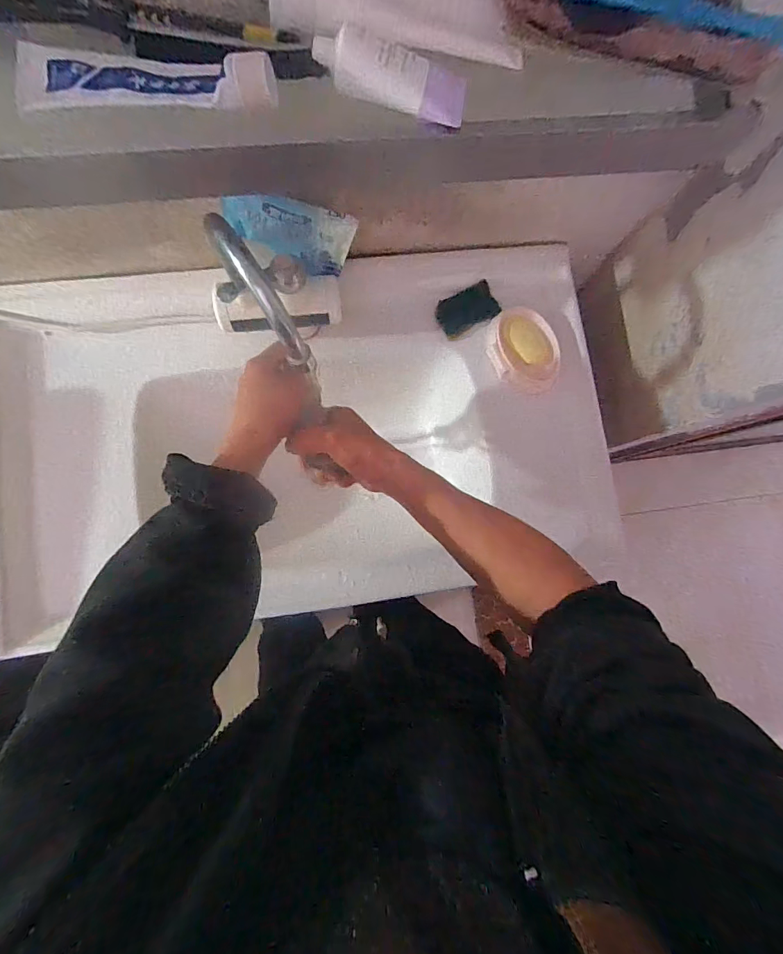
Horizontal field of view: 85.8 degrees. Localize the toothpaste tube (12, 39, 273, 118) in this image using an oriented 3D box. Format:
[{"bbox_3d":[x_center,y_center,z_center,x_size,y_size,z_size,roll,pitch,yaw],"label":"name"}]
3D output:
[{"bbox_3d":[-0.152,-0.243,0.254,0.156,0.022,0.037,2,83,-4],"label":"toothpaste tube"}]

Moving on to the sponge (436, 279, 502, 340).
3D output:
[{"bbox_3d":[0.111,-0.241,0.611,0.086,0.017,0.055,-26,86,-7],"label":"sponge"}]

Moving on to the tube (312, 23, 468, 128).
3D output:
[{"bbox_3d":[0.000,-0.254,0.262,0.096,0.020,0.034,13,82,-2],"label":"tube"}]

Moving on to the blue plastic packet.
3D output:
[{"bbox_3d":[-0.113,-0.276,0.475,0.145,0.080,0.015,15,66,-2],"label":"blue plastic packet"}]

